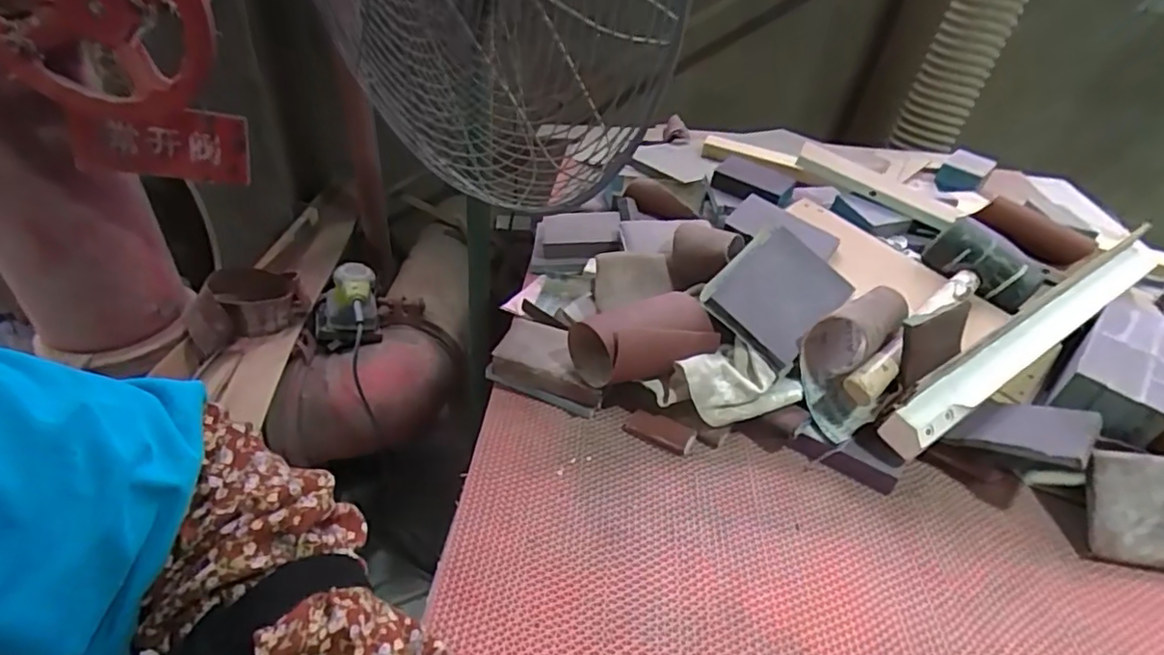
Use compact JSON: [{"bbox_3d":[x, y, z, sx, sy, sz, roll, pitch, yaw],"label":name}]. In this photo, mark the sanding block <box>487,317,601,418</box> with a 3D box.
[{"bbox_3d":[-0.030,0.038,0.627,0.121,0.045,0.072,17,41,14],"label":"sanding block"}]

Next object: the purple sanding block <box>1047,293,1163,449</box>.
[{"bbox_3d":[0.540,0.035,0.607,0.215,0.040,0.087,-29,50,-35],"label":"purple sanding block"}]

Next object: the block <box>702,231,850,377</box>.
[{"bbox_3d":[0.197,-0.034,0.623,0.108,0.022,0.123,45,78,6],"label":"block"}]

